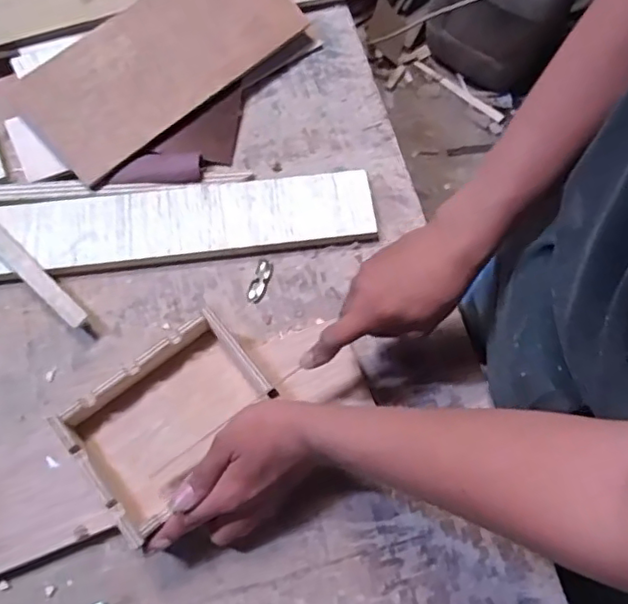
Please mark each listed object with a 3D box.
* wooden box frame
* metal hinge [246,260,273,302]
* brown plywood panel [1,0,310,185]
[{"bbox_3d":[-0.119,0.100,0.504,0.158,0.034,0.118,-38,75,-14],"label":"wooden box frame"},{"bbox_3d":[-0.055,-0.020,0.598,0.017,0.005,0.046,19,71,6],"label":"metal hinge"},{"bbox_3d":[-0.158,-0.269,0.641,0.314,0.013,0.135,-43,87,-18],"label":"brown plywood panel"}]

